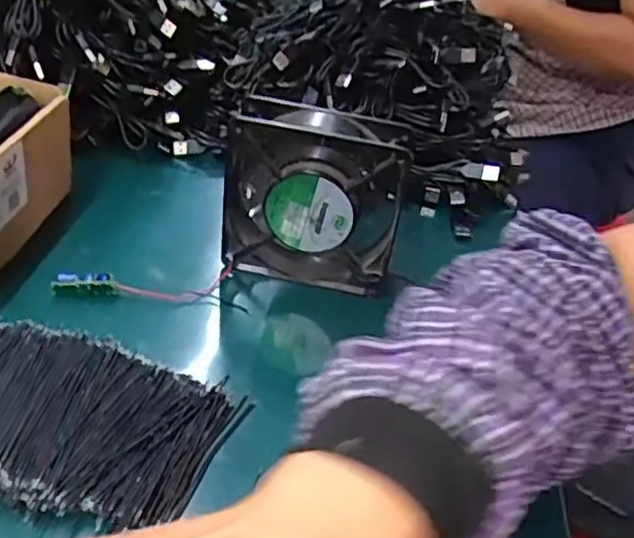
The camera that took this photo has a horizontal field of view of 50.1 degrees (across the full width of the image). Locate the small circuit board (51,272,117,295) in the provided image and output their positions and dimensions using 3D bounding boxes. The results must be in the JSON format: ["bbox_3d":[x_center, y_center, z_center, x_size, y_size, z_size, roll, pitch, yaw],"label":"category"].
[{"bbox_3d":[-0.157,0.009,0.457,0.041,0.014,0.008,1,36,-12],"label":"small circuit board"}]

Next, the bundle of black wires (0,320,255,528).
[{"bbox_3d":[-0.144,0.076,0.363,0.187,0.022,0.107,14,35,6],"label":"bundle of black wires"}]

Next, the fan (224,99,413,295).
[{"bbox_3d":[-0.001,-0.049,0.476,0.117,0.120,0.042,12,35,3],"label":"fan"}]

